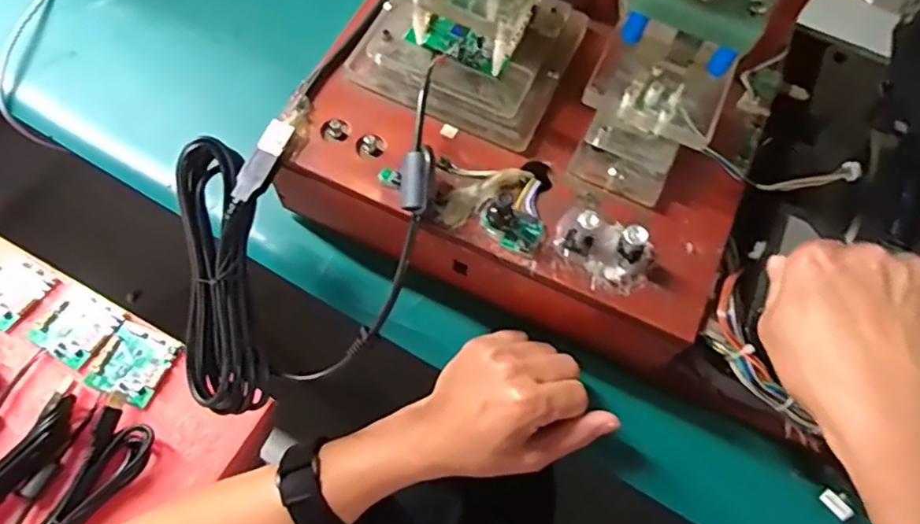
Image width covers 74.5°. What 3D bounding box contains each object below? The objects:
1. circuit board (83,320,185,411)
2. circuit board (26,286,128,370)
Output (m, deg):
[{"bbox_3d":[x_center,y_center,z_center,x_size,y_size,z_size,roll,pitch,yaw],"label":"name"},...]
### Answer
[{"bbox_3d":[-0.275,0.086,0.512,0.056,0.008,0.061,23,67,6],"label":"circuit board"},{"bbox_3d":[-0.330,0.055,0.522,0.060,0.012,0.057,29,68,8],"label":"circuit board"}]

